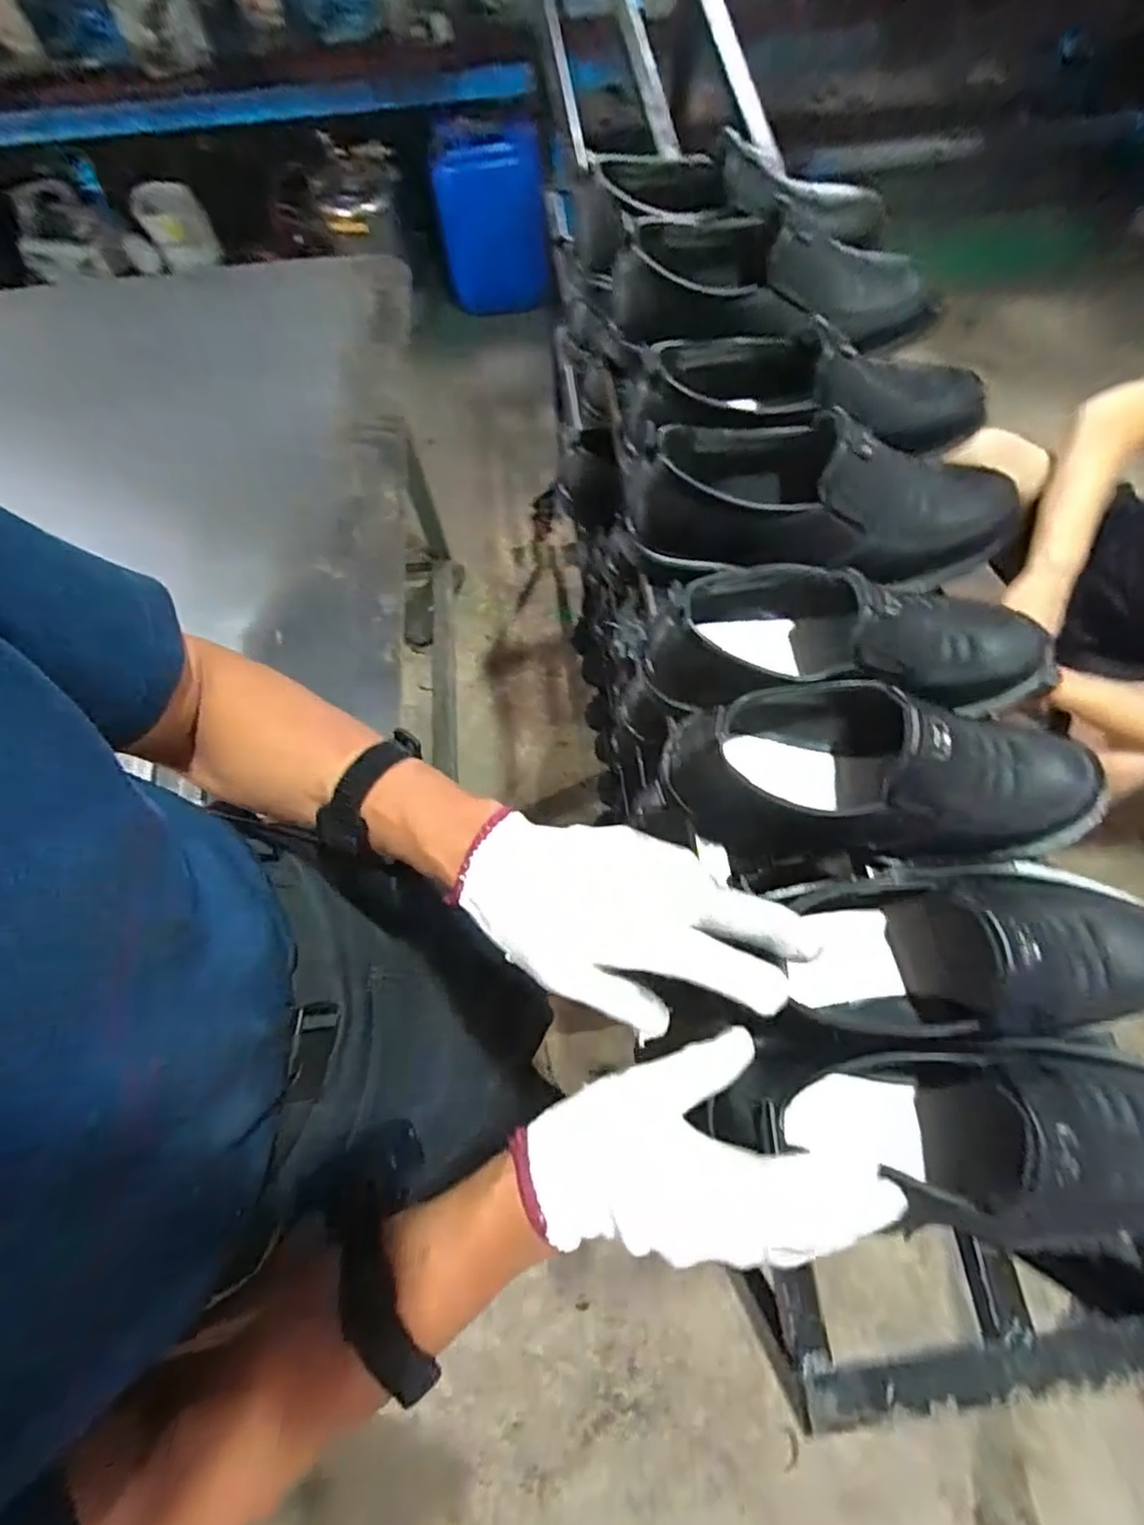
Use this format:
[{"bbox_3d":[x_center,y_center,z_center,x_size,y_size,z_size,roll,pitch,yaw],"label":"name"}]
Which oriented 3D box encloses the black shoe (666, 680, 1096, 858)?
[{"bbox_3d":[0.194,0.006,0.399,0.263,0.087,0.095,4,71,6],"label":"black shoe"}]

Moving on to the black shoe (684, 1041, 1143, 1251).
[{"bbox_3d":[0.211,0.197,0.328,0.259,0.091,0.098,8,72,-4],"label":"black shoe"}]

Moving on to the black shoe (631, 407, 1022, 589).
[{"bbox_3d":[0.189,-0.198,0.467,0.276,0.088,0.092,6,71,7],"label":"black shoe"}]

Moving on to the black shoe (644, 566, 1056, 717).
[{"bbox_3d":[0.184,-0.083,0.428,0.263,0.081,0.093,-2,71,4],"label":"black shoe"}]

